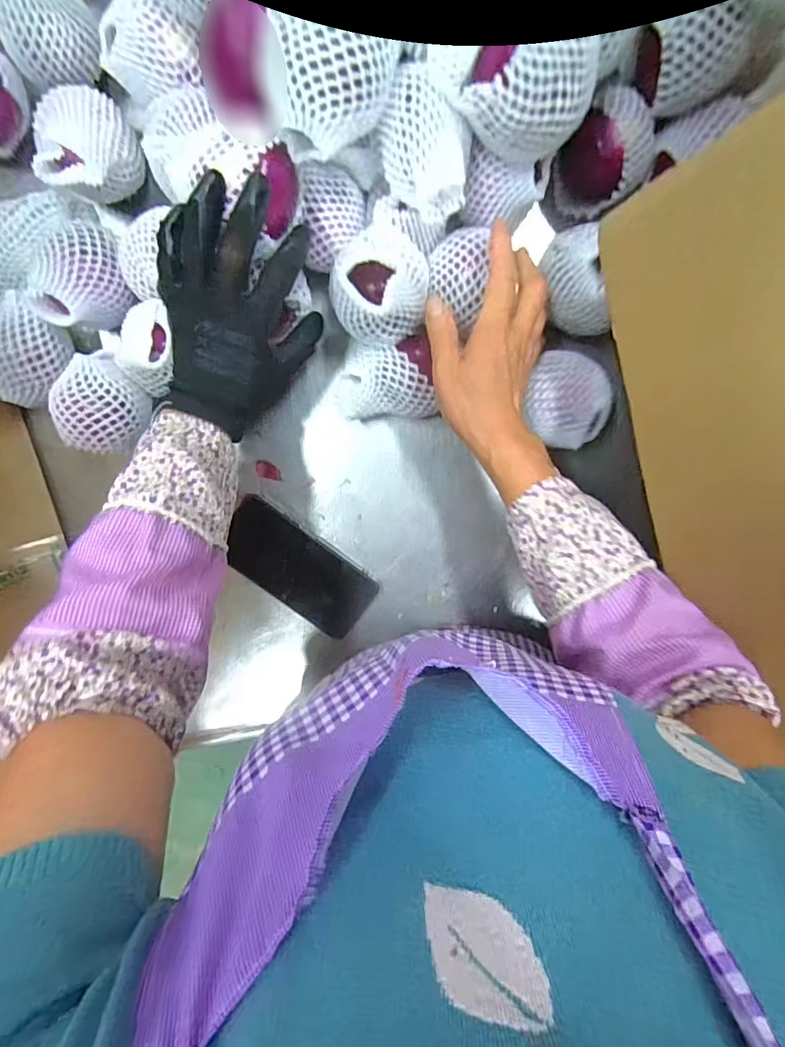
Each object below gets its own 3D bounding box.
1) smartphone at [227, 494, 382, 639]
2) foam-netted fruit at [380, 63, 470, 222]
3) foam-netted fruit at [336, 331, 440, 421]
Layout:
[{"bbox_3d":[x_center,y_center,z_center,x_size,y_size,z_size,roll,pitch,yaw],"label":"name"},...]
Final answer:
[{"bbox_3d":[-0.100,0.049,0.512,0.167,0.006,0.079,36,98,-5],"label":"smartphone"},{"bbox_3d":[0.025,-0.275,0.358,0.061,0.057,0.073,3,100,0],"label":"foam-netted fruit"},{"bbox_3d":[-0.007,-0.130,0.448,0.091,0.069,0.063,-3,100,1],"label":"foam-netted fruit"}]

